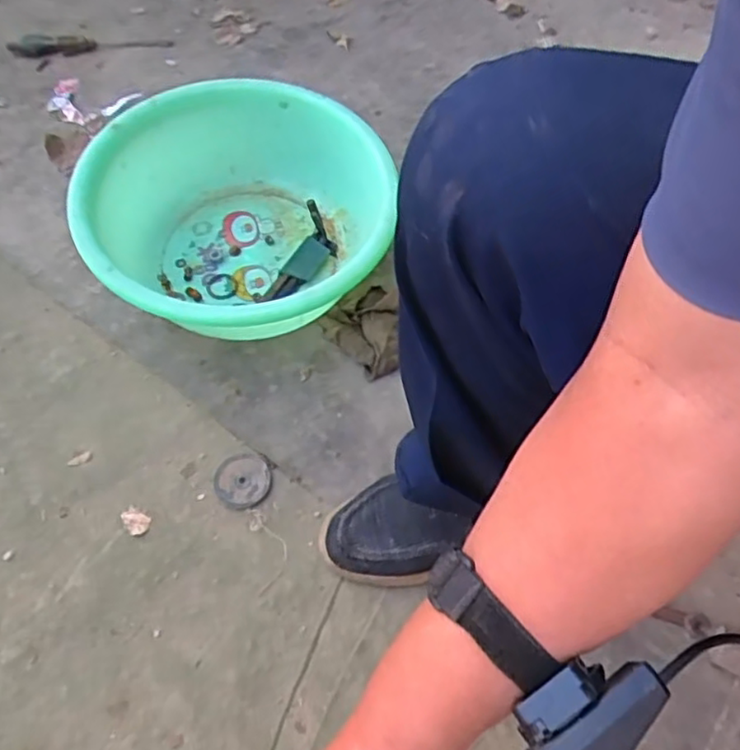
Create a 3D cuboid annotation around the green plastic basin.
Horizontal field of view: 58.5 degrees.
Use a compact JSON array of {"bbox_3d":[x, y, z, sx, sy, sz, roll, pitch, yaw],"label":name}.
[{"bbox_3d":[-0.151,-0.170,0.766,0.318,0.154,0.314,1,61,-1],"label":"green plastic basin"}]

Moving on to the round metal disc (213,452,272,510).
[{"bbox_3d":[-0.134,0.111,0.695,0.058,0.010,0.059,1,61,-1],"label":"round metal disc"}]

